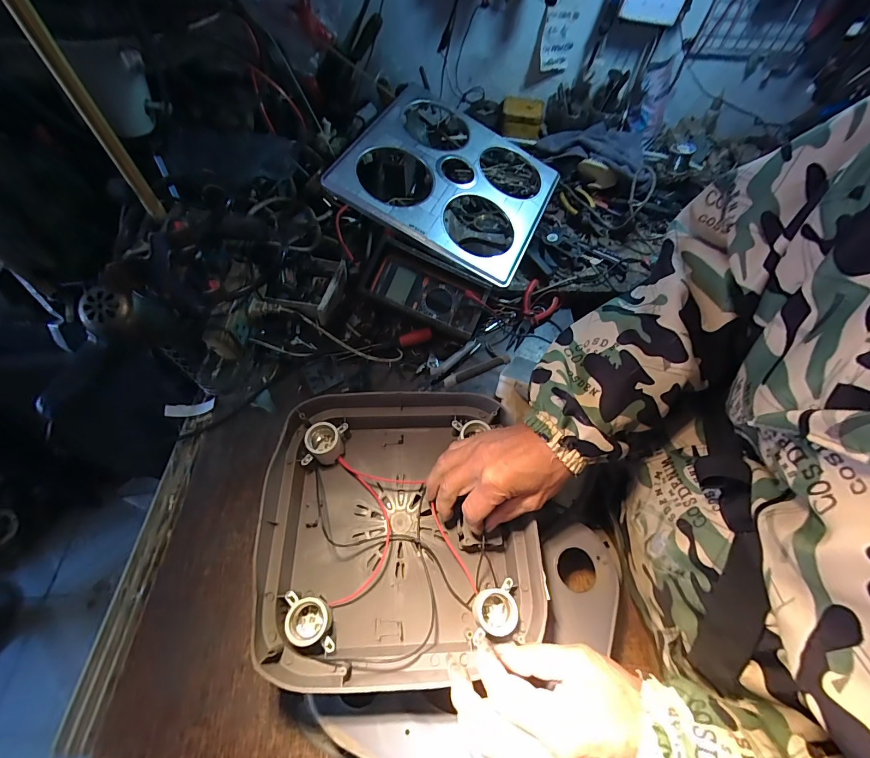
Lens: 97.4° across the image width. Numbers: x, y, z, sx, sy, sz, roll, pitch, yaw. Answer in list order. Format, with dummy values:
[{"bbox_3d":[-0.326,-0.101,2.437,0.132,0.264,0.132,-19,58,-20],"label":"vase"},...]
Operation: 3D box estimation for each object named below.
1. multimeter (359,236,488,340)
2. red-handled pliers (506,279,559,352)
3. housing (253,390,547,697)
[{"bbox_3d":[-0.016,-0.147,0.643,0.197,0.040,0.101,24,84,-3],"label":"multimeter"},{"bbox_3d":[0.172,-0.110,0.703,0.071,0.026,0.143,39,71,-15],"label":"red-handled pliers"},{"bbox_3d":[-0.040,0.146,0.394,0.256,0.071,0.262,-4,58,-7],"label":"housing"}]

